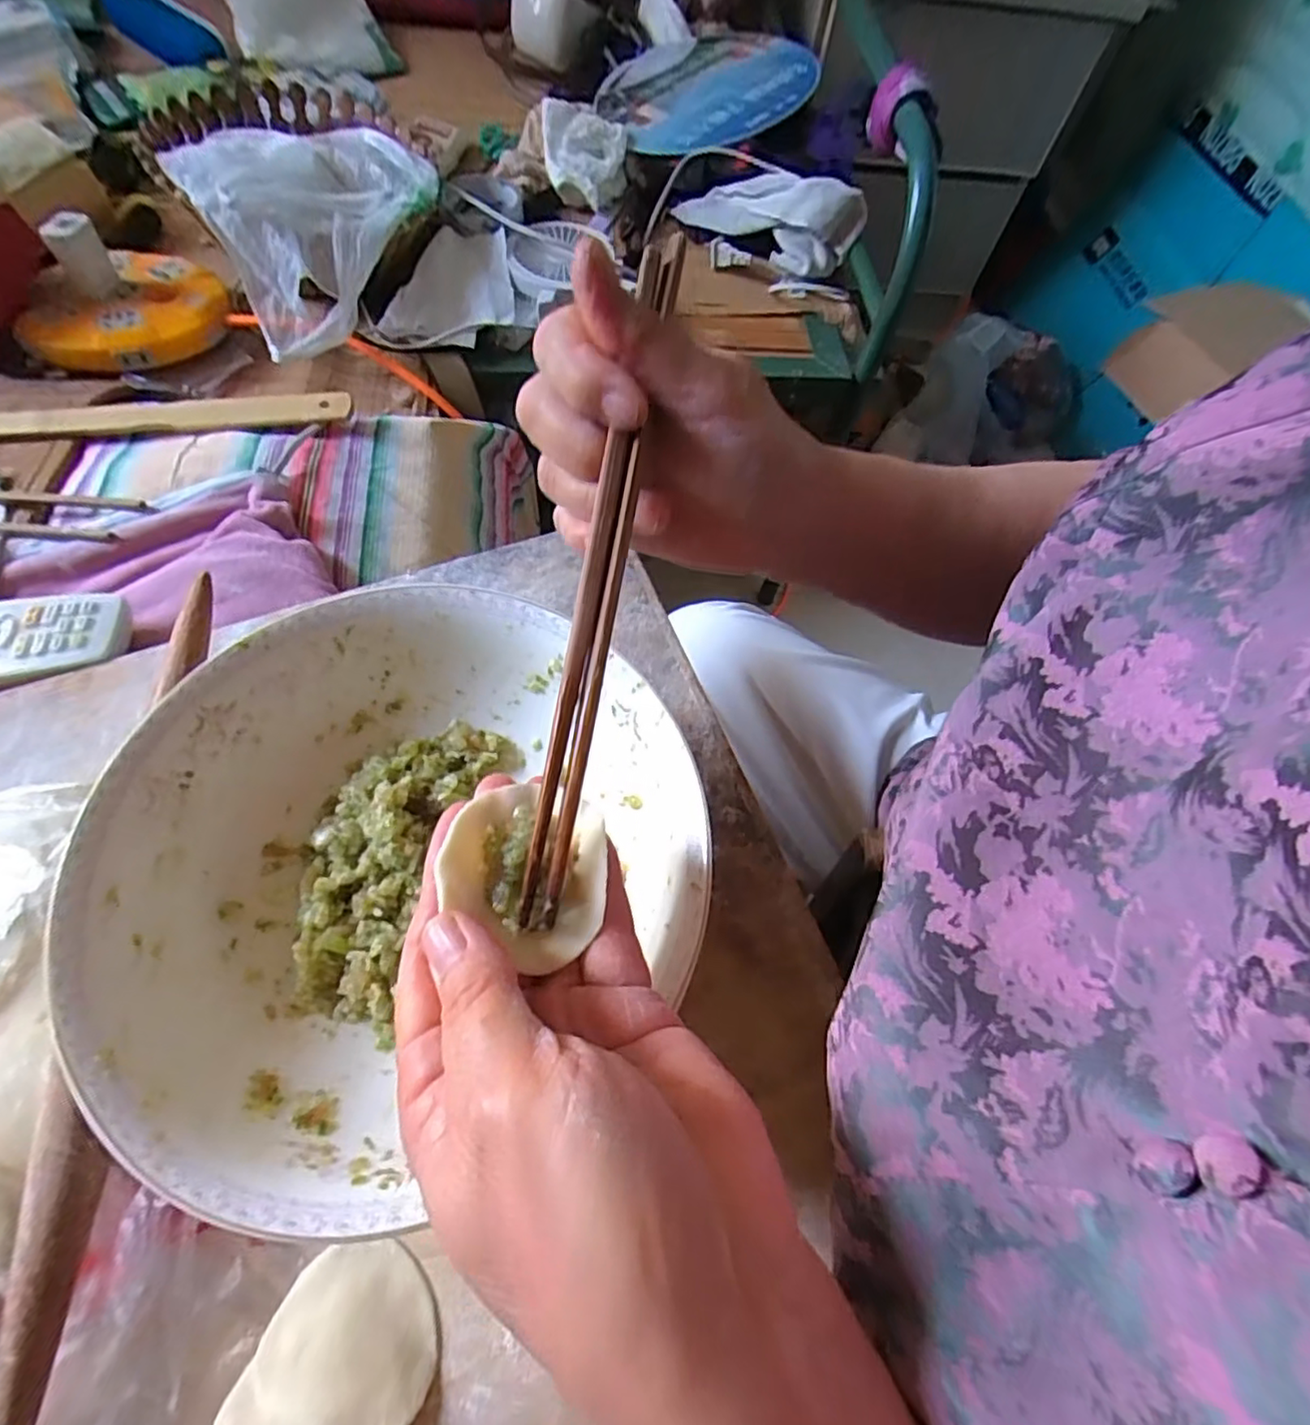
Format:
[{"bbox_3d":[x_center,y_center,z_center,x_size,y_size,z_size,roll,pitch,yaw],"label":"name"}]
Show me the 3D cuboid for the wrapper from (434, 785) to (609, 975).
[{"bbox_3d":[-0.037,0.046,0.191,0.044,0.018,0.050,12,64,7],"label":"wrapper"}]

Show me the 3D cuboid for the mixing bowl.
[{"bbox_3d":[-0.099,0.057,0.263,0.213,0.079,0.208,0,63,1],"label":"mixing bowl"}]

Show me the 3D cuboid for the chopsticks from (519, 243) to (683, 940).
[{"bbox_3d":[-0.016,-0.052,0.212,0.014,0.021,0.235,9,80,5],"label":"chopsticks"}]

